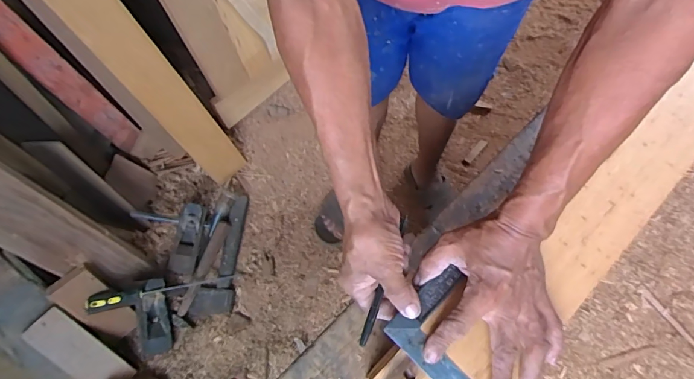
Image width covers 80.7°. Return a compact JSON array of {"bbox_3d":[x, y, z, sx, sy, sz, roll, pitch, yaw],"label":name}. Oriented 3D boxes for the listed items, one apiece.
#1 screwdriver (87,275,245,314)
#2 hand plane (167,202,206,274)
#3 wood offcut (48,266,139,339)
[{"bbox_3d":[-0.442,0.242,0.991,0.323,0.051,0.041,-5,65,-34],"label":"screwdriver"},{"bbox_3d":[-0.426,0.130,1.090,0.065,0.070,0.180,9,83,4],"label":"hand plane"},{"bbox_3d":[-0.559,0.261,0.915,0.043,0.201,0.096,10,46,41],"label":"wood offcut"}]

